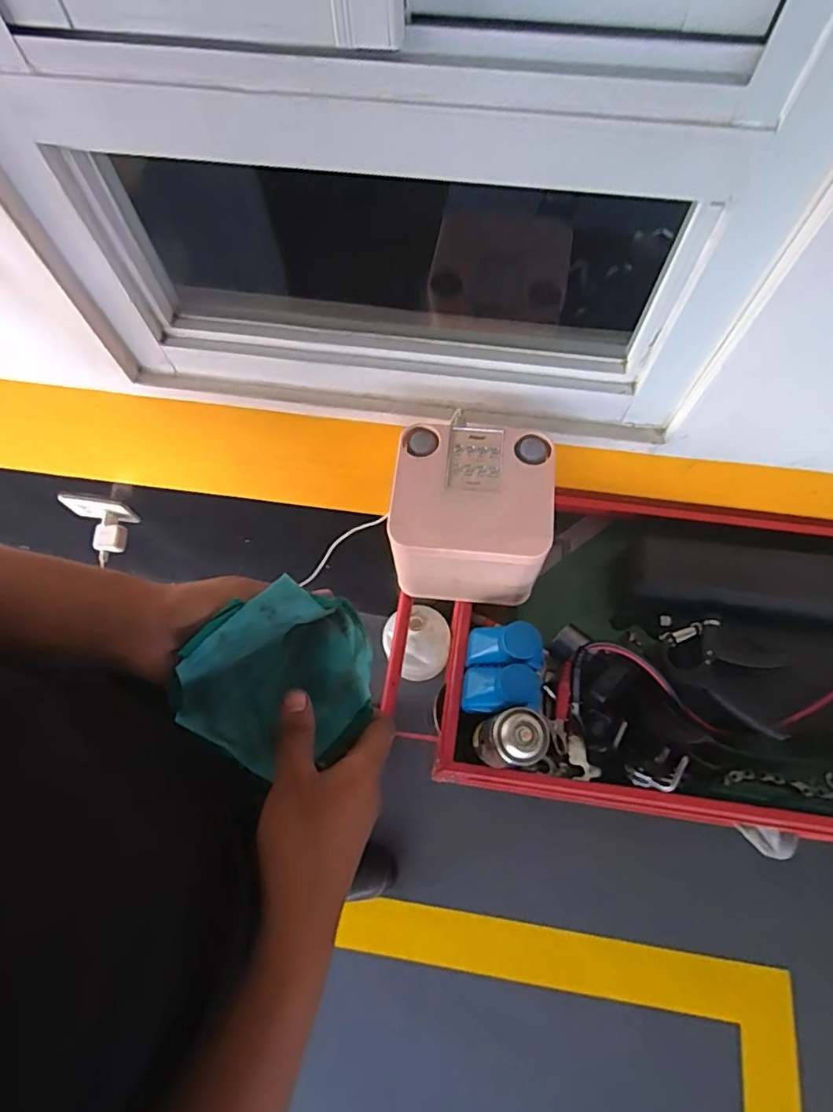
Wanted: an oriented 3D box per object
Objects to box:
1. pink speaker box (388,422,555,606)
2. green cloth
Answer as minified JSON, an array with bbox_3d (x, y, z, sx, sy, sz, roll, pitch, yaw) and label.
[{"bbox_3d":[0.051,-0.042,0.616,0.161,0.144,0.137,5,69,3],"label":"pink speaker box"},{"bbox_3d":[-0.093,0.091,0.400,0.139,0.075,0.100,-38,73,-13],"label":"green cloth"}]

